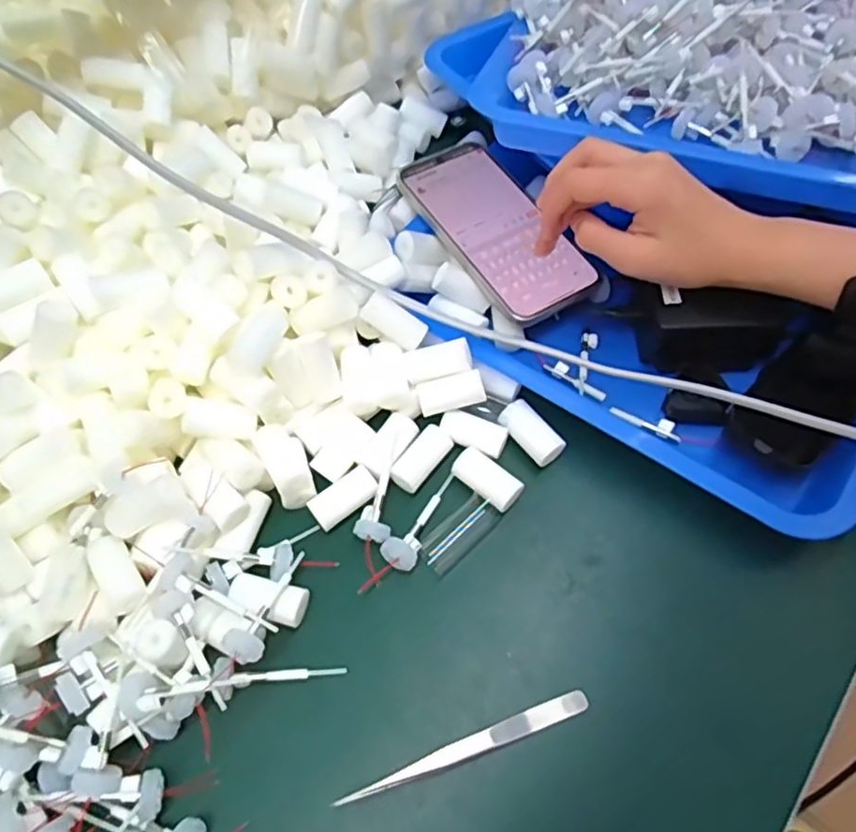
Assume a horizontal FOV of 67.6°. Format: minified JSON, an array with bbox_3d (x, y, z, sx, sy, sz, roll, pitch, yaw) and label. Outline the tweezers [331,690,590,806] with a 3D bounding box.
[{"bbox_3d":[0.020,0.164,0.316,0.129,0.009,0.011,-19,61,-8],"label":"tweezers"}]

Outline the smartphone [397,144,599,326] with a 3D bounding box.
[{"bbox_3d":[0.046,-0.132,0.447,0.073,0.008,0.153,-29,69,-14],"label":"smartphone"}]

